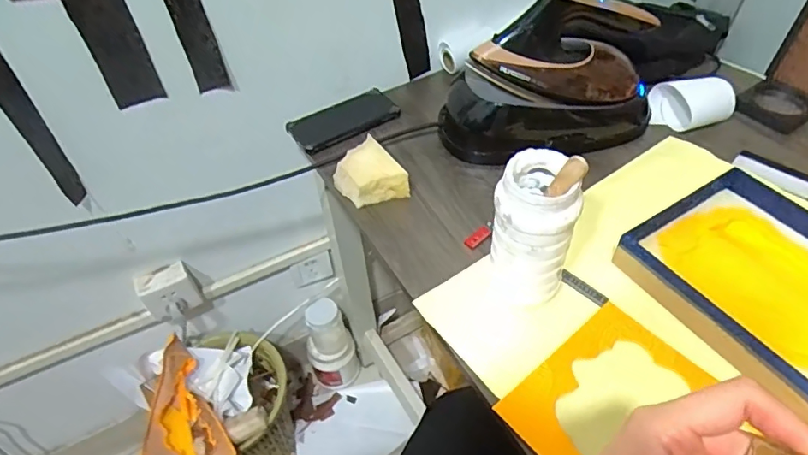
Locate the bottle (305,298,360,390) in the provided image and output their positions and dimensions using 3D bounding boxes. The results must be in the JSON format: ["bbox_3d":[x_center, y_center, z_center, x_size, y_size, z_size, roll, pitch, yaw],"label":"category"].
[{"bbox_3d":[-0.171,0.285,1.213,0.110,0.264,0.092,-24,51,-17],"label":"bottle"}]

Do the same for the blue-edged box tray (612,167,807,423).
[{"bbox_3d":[0.394,0.054,0.550,0.229,0.036,0.247,-27,52,-19],"label":"blue-edged box tray"}]

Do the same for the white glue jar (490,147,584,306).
[{"bbox_3d":[0.127,0.008,0.523,0.074,0.173,0.077,-2,48,2],"label":"white glue jar"}]

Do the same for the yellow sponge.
[{"bbox_3d":[-0.046,-0.066,0.677,0.072,0.061,0.083,-32,54,-22],"label":"yellow sponge"}]

